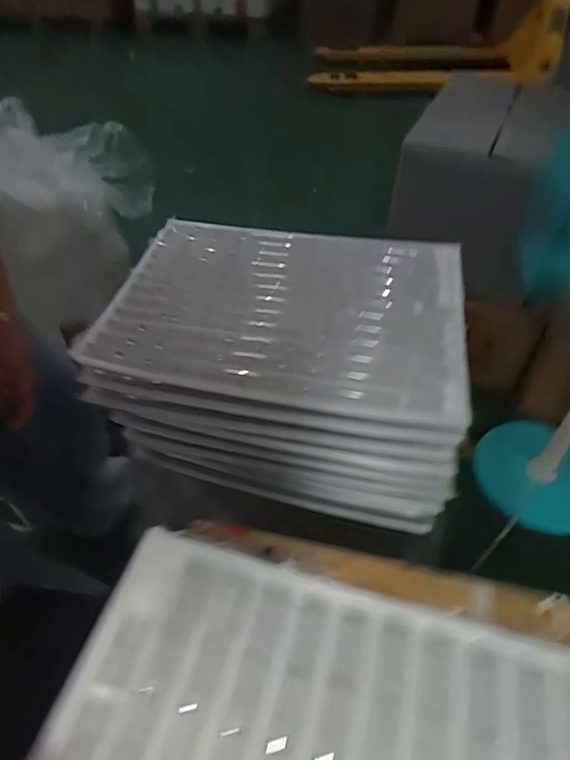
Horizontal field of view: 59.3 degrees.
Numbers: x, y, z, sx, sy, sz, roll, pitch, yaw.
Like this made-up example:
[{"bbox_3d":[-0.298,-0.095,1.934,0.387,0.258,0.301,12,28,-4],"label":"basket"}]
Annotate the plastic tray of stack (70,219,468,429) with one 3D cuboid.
[{"bbox_3d":[0.002,-0.107,0.670,0.448,0.034,0.330,8,48,8],"label":"plastic tray of stack"}]

